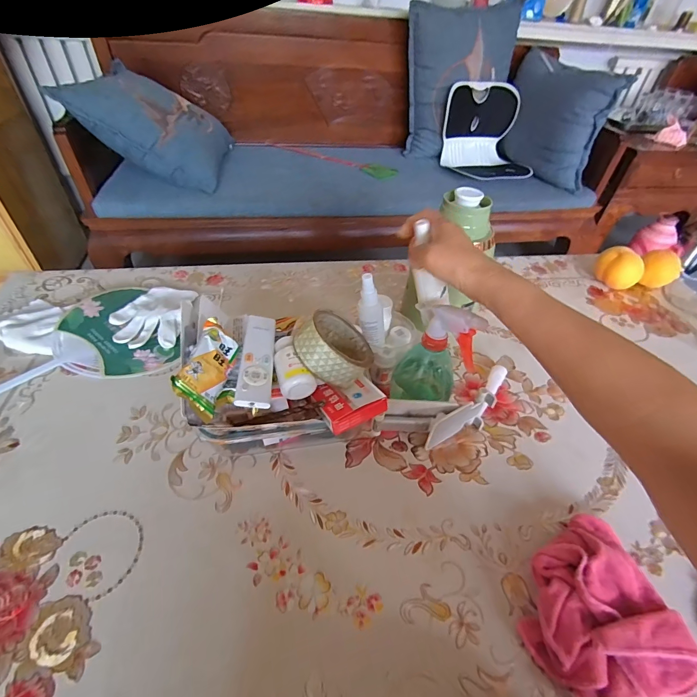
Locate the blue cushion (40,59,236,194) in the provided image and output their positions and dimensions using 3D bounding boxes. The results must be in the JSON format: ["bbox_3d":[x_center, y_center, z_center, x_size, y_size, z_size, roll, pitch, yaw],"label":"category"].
[{"bbox_3d":[-0.664,-0.820,1.280,0.477,0.152,0.488,28,46,-31],"label":"blue cushion"}]

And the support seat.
[{"bbox_3d":[0.591,-0.900,1.533,0.329,0.333,0.288,-1,45,-6],"label":"support seat"}]

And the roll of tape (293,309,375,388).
[{"bbox_3d":[-0.017,0.000,0.425,0.088,0.046,0.088,35,23,-18],"label":"roll of tape"}]

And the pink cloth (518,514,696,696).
[{"bbox_3d":[0.229,0.242,0.343,0.127,0.051,0.141,-4,45,-8],"label":"pink cloth"}]

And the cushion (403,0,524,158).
[{"bbox_3d":[0.462,-1.121,1.545,0.467,0.500,0.143,-4,45,-9],"label":"cushion"}]

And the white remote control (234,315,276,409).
[{"bbox_3d":[-0.104,0.009,0.411,0.034,0.014,0.143,-2,45,-6],"label":"white remote control"}]

